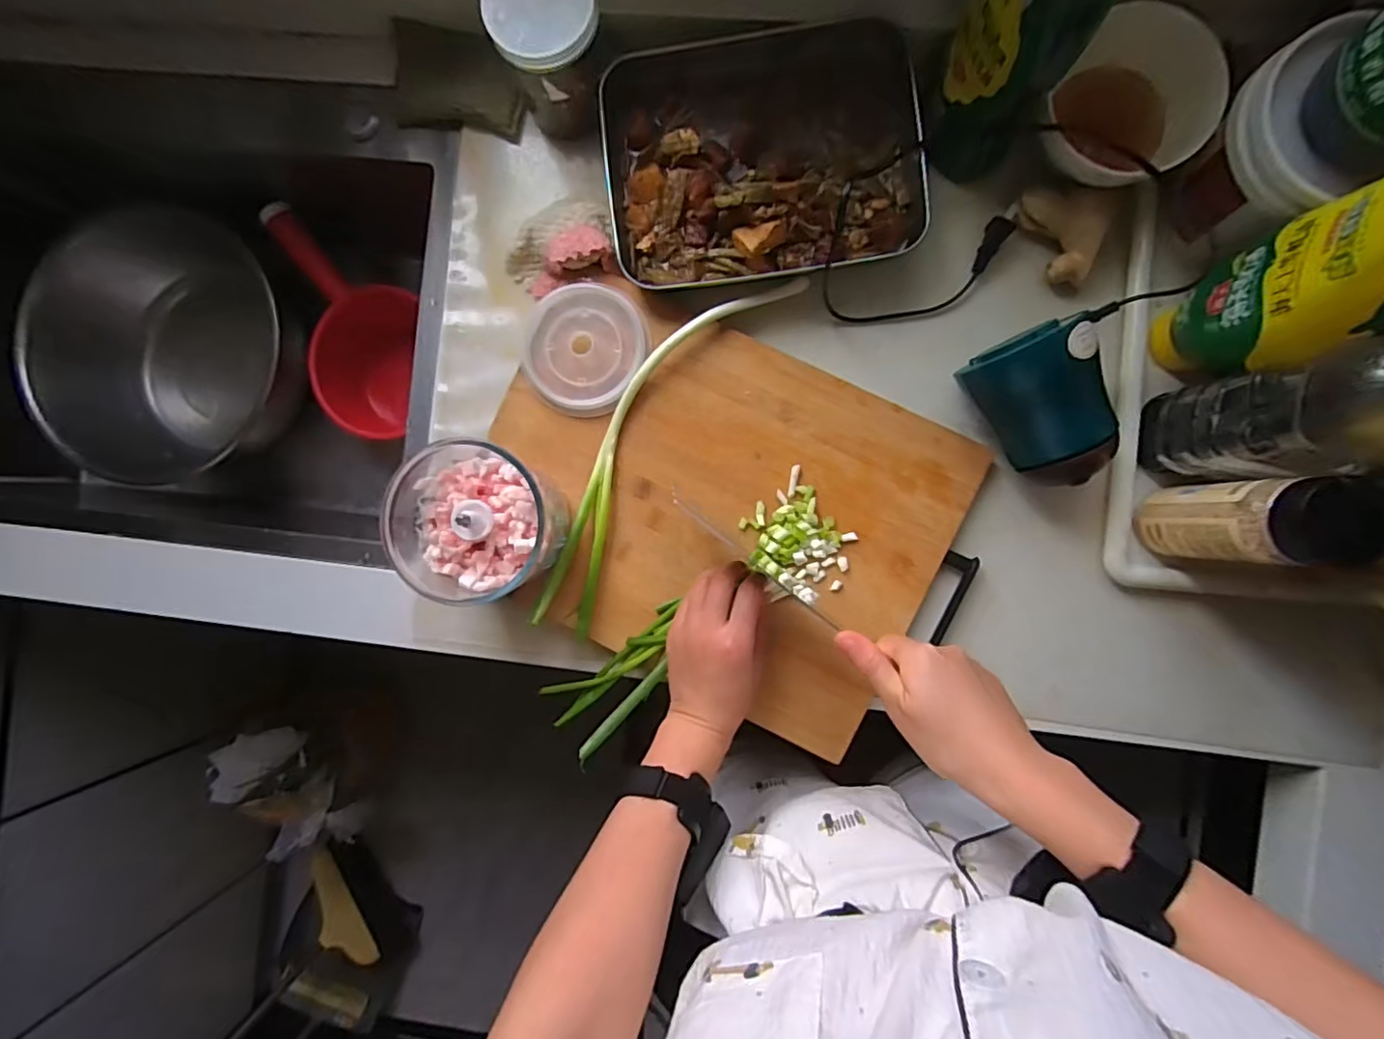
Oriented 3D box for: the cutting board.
[{"bbox_3d":[0.020,-0.015,0.505,0.380,0.028,0.288,27,92,3],"label":"cutting board"}]

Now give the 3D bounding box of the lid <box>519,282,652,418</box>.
[{"bbox_3d":[-0.098,-0.150,0.515,0.112,0.012,0.111,33,92,3],"label":"lid"}]

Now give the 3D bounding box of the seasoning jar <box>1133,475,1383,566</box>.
[{"bbox_3d":[0.393,0.002,0.425,0.050,0.156,0.055,1,90,4],"label":"seasoning jar"}]

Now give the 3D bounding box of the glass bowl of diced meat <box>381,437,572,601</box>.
[{"bbox_3d":[-0.159,0.002,0.472,0.119,0.113,0.119,0,90,4],"label":"glass bowl of diced meat"}]

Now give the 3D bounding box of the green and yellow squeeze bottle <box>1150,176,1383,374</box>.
[{"bbox_3d":[0.399,-0.152,0.374,0.080,0.224,0.078,-30,88,3],"label":"green and yellow squeeze bottle"}]

